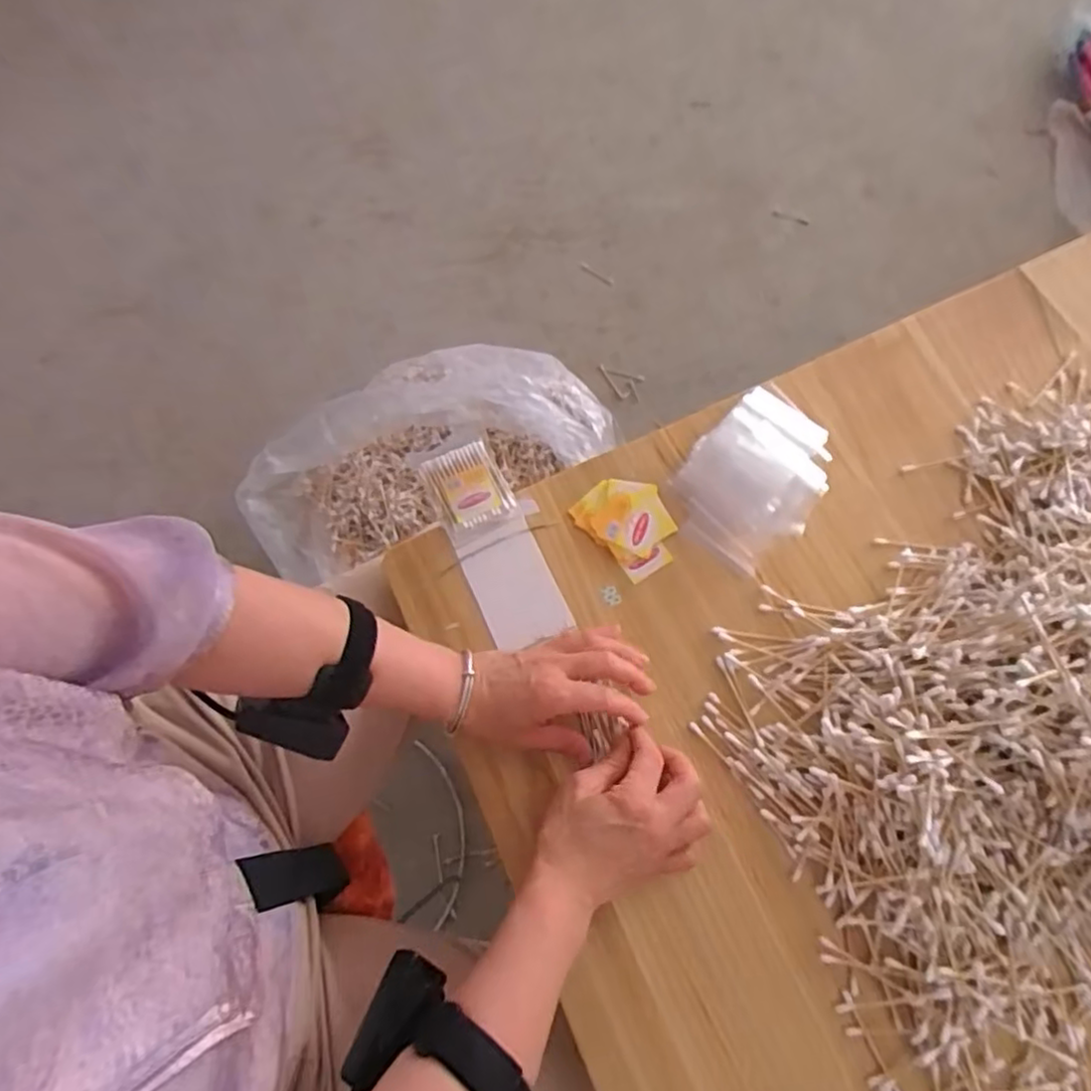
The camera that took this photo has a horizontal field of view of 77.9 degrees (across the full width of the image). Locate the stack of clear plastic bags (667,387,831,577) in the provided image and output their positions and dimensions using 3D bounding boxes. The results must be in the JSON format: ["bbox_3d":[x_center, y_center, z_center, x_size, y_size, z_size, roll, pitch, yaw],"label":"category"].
[{"bbox_3d":[0.162,-0.054,0.524,0.098,0.030,0.127,37,76,11],"label":"stack of clear plastic bags"}]

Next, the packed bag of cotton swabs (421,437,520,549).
[{"bbox_3d":[-0.062,-0.046,0.546,0.059,0.012,0.077,-24,74,-7],"label":"packed bag of cotton swabs"}]

